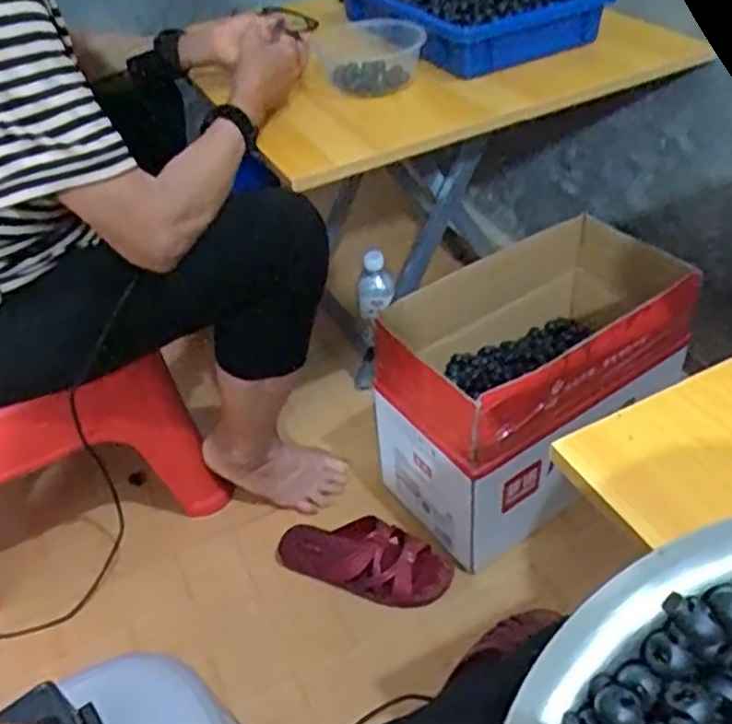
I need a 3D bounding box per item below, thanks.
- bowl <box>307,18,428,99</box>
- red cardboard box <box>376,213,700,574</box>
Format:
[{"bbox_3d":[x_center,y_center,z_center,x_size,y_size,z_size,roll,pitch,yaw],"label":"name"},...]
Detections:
[{"bbox_3d":[0.007,-0.424,1.020,0.144,0.062,0.138,-12,42,-6],"label":"bowl"},{"bbox_3d":[0.234,0.019,1.023,0.425,0.273,0.235,-29,46,-23],"label":"red cardboard box"}]

